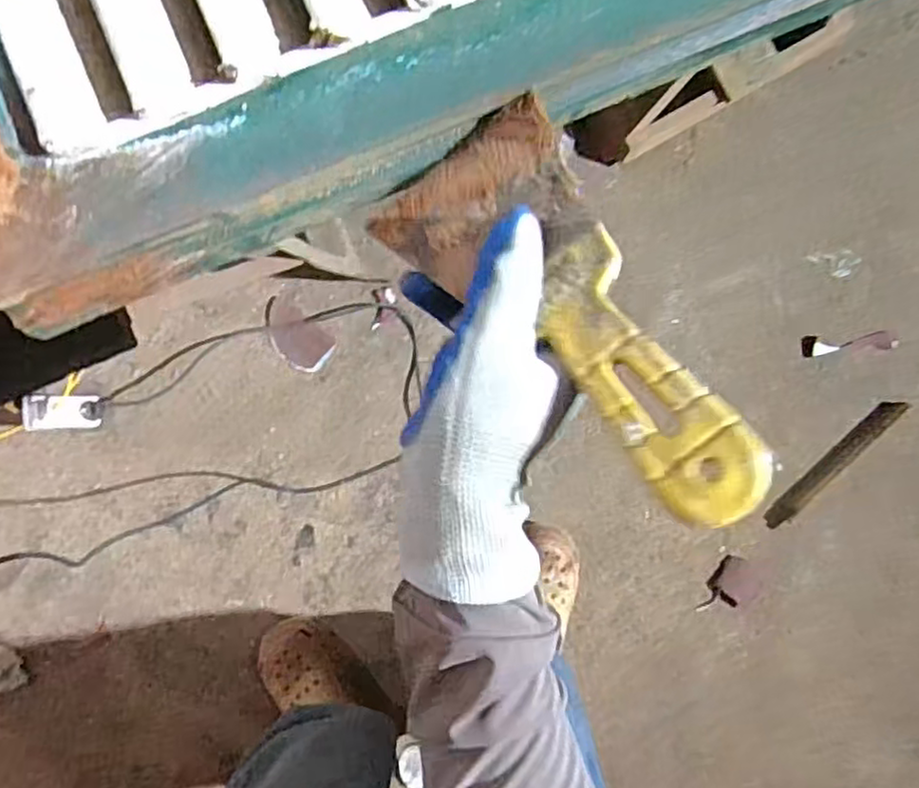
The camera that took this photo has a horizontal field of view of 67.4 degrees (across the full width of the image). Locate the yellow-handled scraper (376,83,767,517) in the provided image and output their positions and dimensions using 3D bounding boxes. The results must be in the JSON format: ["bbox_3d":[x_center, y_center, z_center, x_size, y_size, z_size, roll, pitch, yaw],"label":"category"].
[{"bbox_3d":[0.043,-0.035,0.272,0.080,0.021,0.197,-31,62,-4],"label":"yellow-handled scraper"}]

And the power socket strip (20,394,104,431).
[{"bbox_3d":[-0.622,0.029,1.093,0.122,0.033,0.056,2,96,-52],"label":"power socket strip"}]

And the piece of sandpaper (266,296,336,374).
[{"bbox_3d":[-0.279,-0.097,1.168,0.132,0.006,0.081,37,95,-7],"label":"piece of sandpaper"}]

